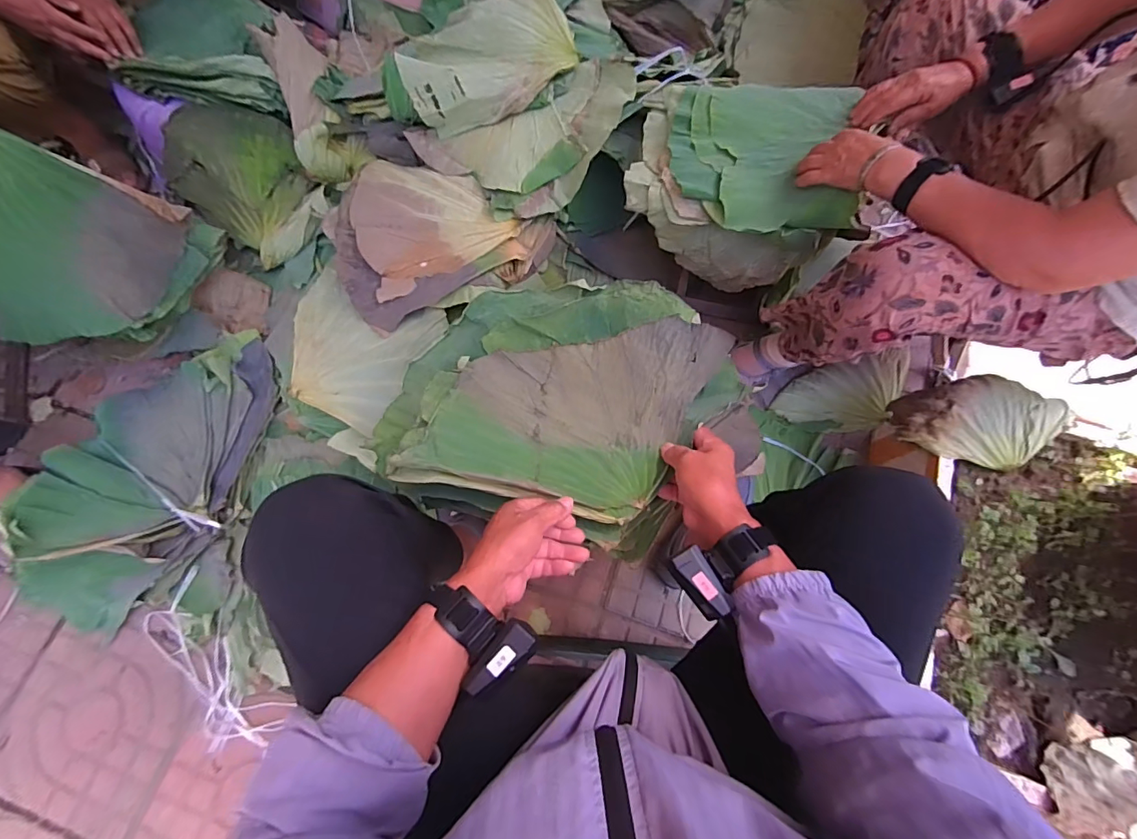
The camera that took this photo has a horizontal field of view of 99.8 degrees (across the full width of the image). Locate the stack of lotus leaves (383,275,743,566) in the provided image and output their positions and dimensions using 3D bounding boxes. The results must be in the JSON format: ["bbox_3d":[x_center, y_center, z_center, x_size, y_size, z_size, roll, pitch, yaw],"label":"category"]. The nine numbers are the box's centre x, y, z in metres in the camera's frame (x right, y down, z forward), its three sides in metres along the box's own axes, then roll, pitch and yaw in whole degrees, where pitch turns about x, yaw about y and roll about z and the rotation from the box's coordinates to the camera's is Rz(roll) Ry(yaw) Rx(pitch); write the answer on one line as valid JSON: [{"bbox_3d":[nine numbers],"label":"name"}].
[{"bbox_3d":[-0.024,-0.034,0.664,0.458,0.111,0.359,14,73,5],"label":"stack of lotus leaves"}]

